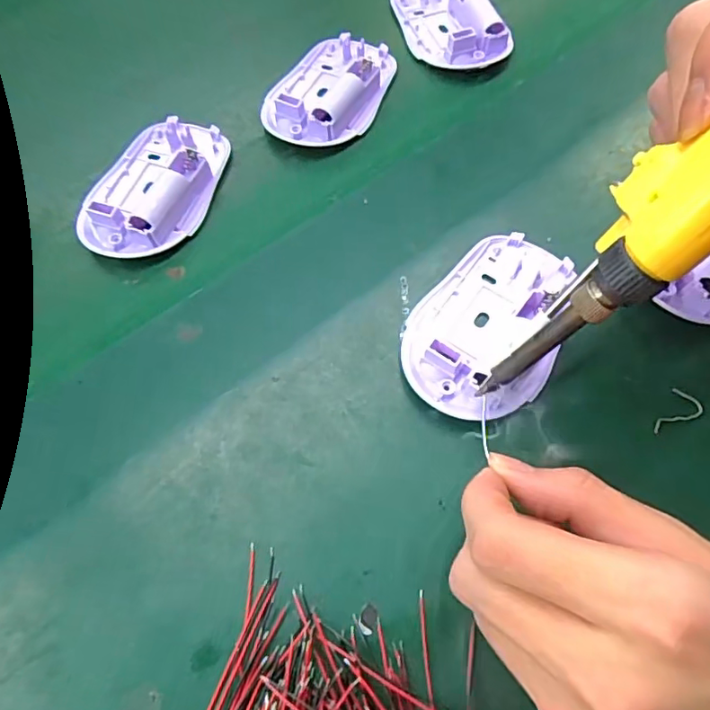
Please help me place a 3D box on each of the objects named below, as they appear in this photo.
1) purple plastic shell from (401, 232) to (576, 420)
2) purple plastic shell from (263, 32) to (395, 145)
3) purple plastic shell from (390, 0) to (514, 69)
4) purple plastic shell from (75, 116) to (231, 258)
[{"bbox_3d":[0.062,-0.014,0.239,0.061,0.016,0.095,36,70,14],"label":"purple plastic shell"},{"bbox_3d":[-0.015,-0.155,0.310,0.060,0.016,0.091,18,67,7],"label":"purple plastic shell"},{"bbox_3d":[0.057,-0.208,0.335,0.048,0.018,0.085,-23,68,-11],"label":"purple plastic shell"},{"bbox_3d":[-0.103,-0.090,0.280,0.055,0.019,0.093,12,66,5],"label":"purple plastic shell"}]

